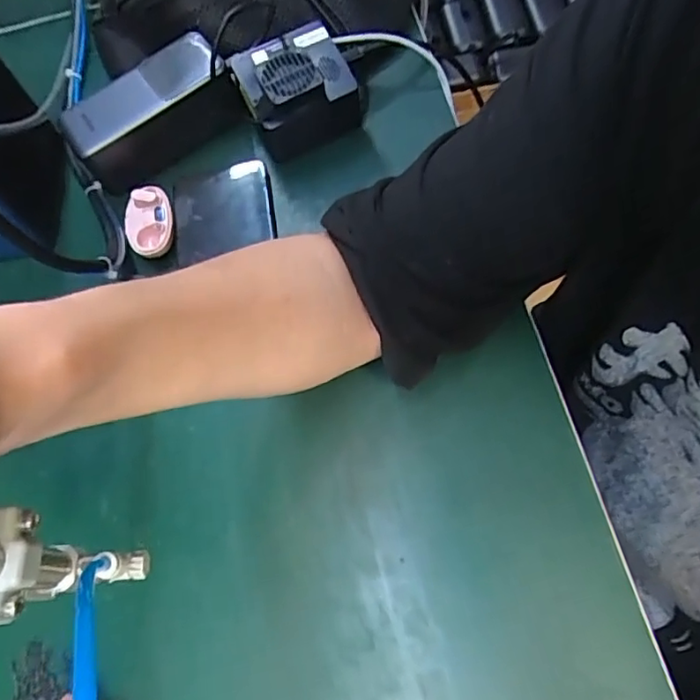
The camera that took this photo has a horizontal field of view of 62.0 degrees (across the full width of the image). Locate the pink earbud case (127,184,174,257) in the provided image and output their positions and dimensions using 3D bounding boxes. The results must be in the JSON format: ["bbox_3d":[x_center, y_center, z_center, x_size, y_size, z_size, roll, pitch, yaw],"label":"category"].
[{"bbox_3d":[-0.150,-0.097,0.431,0.035,0.017,0.054,-11,66,1],"label":"pink earbud case"}]

